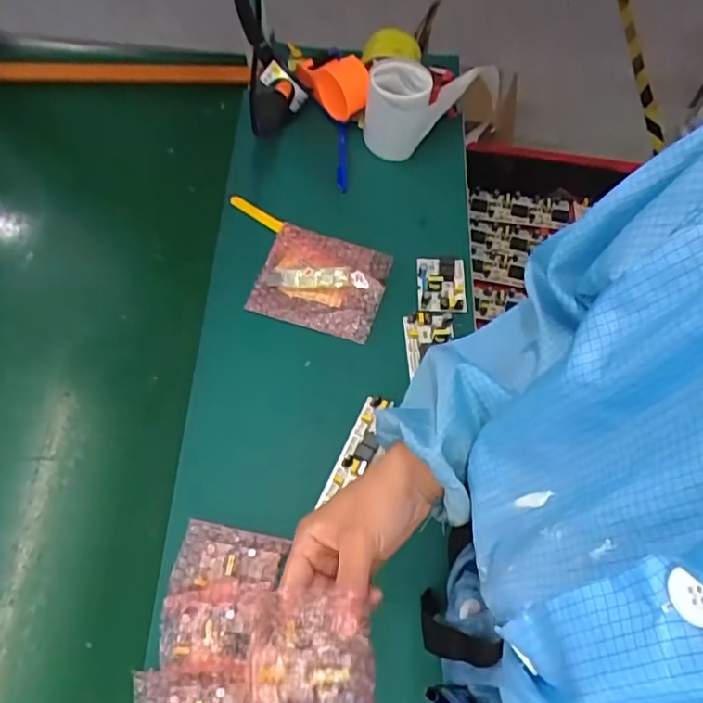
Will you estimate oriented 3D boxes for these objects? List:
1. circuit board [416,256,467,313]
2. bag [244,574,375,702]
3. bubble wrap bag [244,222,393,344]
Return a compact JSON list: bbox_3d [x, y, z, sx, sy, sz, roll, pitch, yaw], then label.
[{"bbox_3d":[0.119,-0.088,0.759,0.061,0.014,0.076,-1,75,0],"label":"circuit board"},{"bbox_3d":[-0.024,0.194,0.332,0.073,0.029,0.105,-3,62,-1],"label":"bag"},{"bbox_3d":[-0.040,-0.091,0.762,0.164,0.028,0.136,18,65,8],"label":"bubble wrap bag"}]

